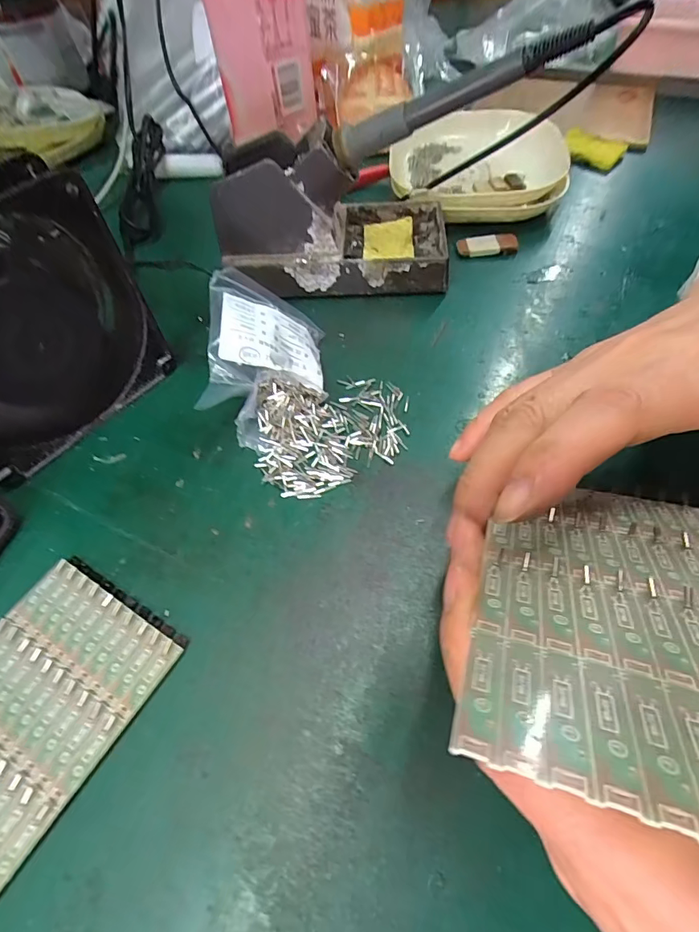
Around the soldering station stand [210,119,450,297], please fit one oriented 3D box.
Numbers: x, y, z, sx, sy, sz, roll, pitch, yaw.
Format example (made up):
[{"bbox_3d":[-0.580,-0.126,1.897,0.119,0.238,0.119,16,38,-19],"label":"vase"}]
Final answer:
[{"bbox_3d":[-0.010,-0.176,0.310,0.154,0.079,0.081,0,56,3],"label":"soldering station stand"}]

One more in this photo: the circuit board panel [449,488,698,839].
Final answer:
[{"bbox_3d":[0.078,0.035,0.122,0.078,0.004,0.122,10,26,18],"label":"circuit board panel"}]

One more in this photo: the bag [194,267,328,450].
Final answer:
[{"bbox_3d":[-0.046,-0.063,0.255,0.059,0.051,0.095,-3,56,1],"label":"bag"}]

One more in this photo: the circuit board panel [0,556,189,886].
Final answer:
[{"bbox_3d":[-0.137,0.106,0.176,0.078,0.006,0.129,26,61,19],"label":"circuit board panel"}]

